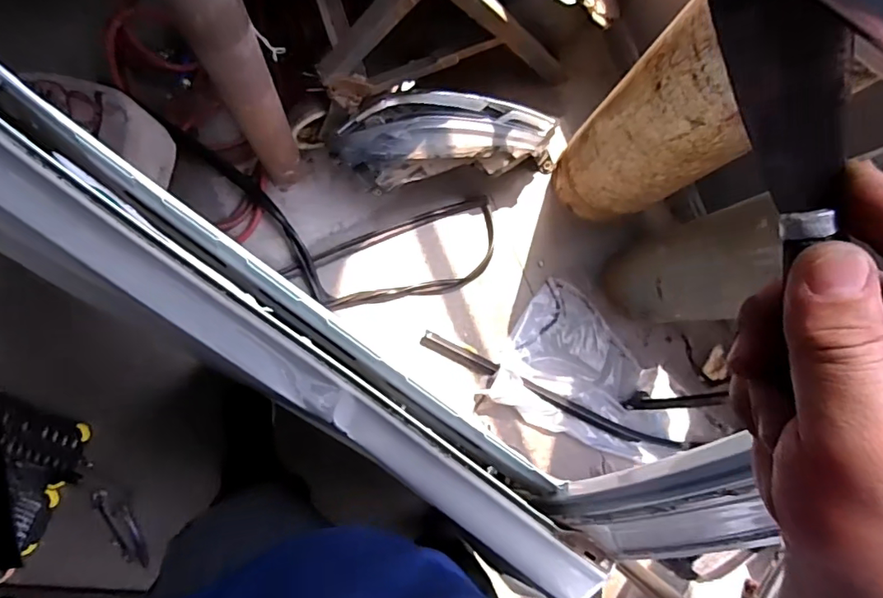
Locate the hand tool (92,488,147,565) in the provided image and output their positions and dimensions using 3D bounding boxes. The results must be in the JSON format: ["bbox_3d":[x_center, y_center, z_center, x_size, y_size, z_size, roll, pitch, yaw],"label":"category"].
[{"bbox_3d":[-0.759,0.543,1.255,0.069,0.015,0.202,-28,90,-8],"label":"hand tool"}]

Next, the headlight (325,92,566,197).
[{"bbox_3d":[0.028,-0.411,1.326,0.591,0.211,0.236,-9,87,-8],"label":"headlight"}]

